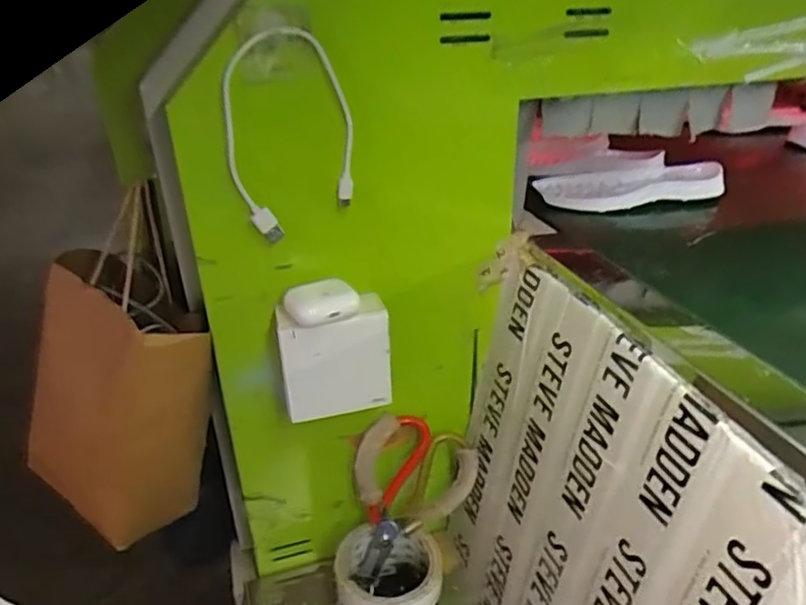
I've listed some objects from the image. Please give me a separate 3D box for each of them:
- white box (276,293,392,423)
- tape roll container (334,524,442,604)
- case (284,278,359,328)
[{"bbox_3d":[-0.056,0.045,0.484,0.085,0.087,0.037,-5,26,-15],"label":"white box"},{"bbox_3d":[-0.014,0.271,0.560,0.093,0.083,0.089,2,25,-1],"label":"tape roll container"},{"bbox_3d":[-0.063,0.000,0.457,0.052,0.022,0.038,-8,27,-20],"label":"case"}]

